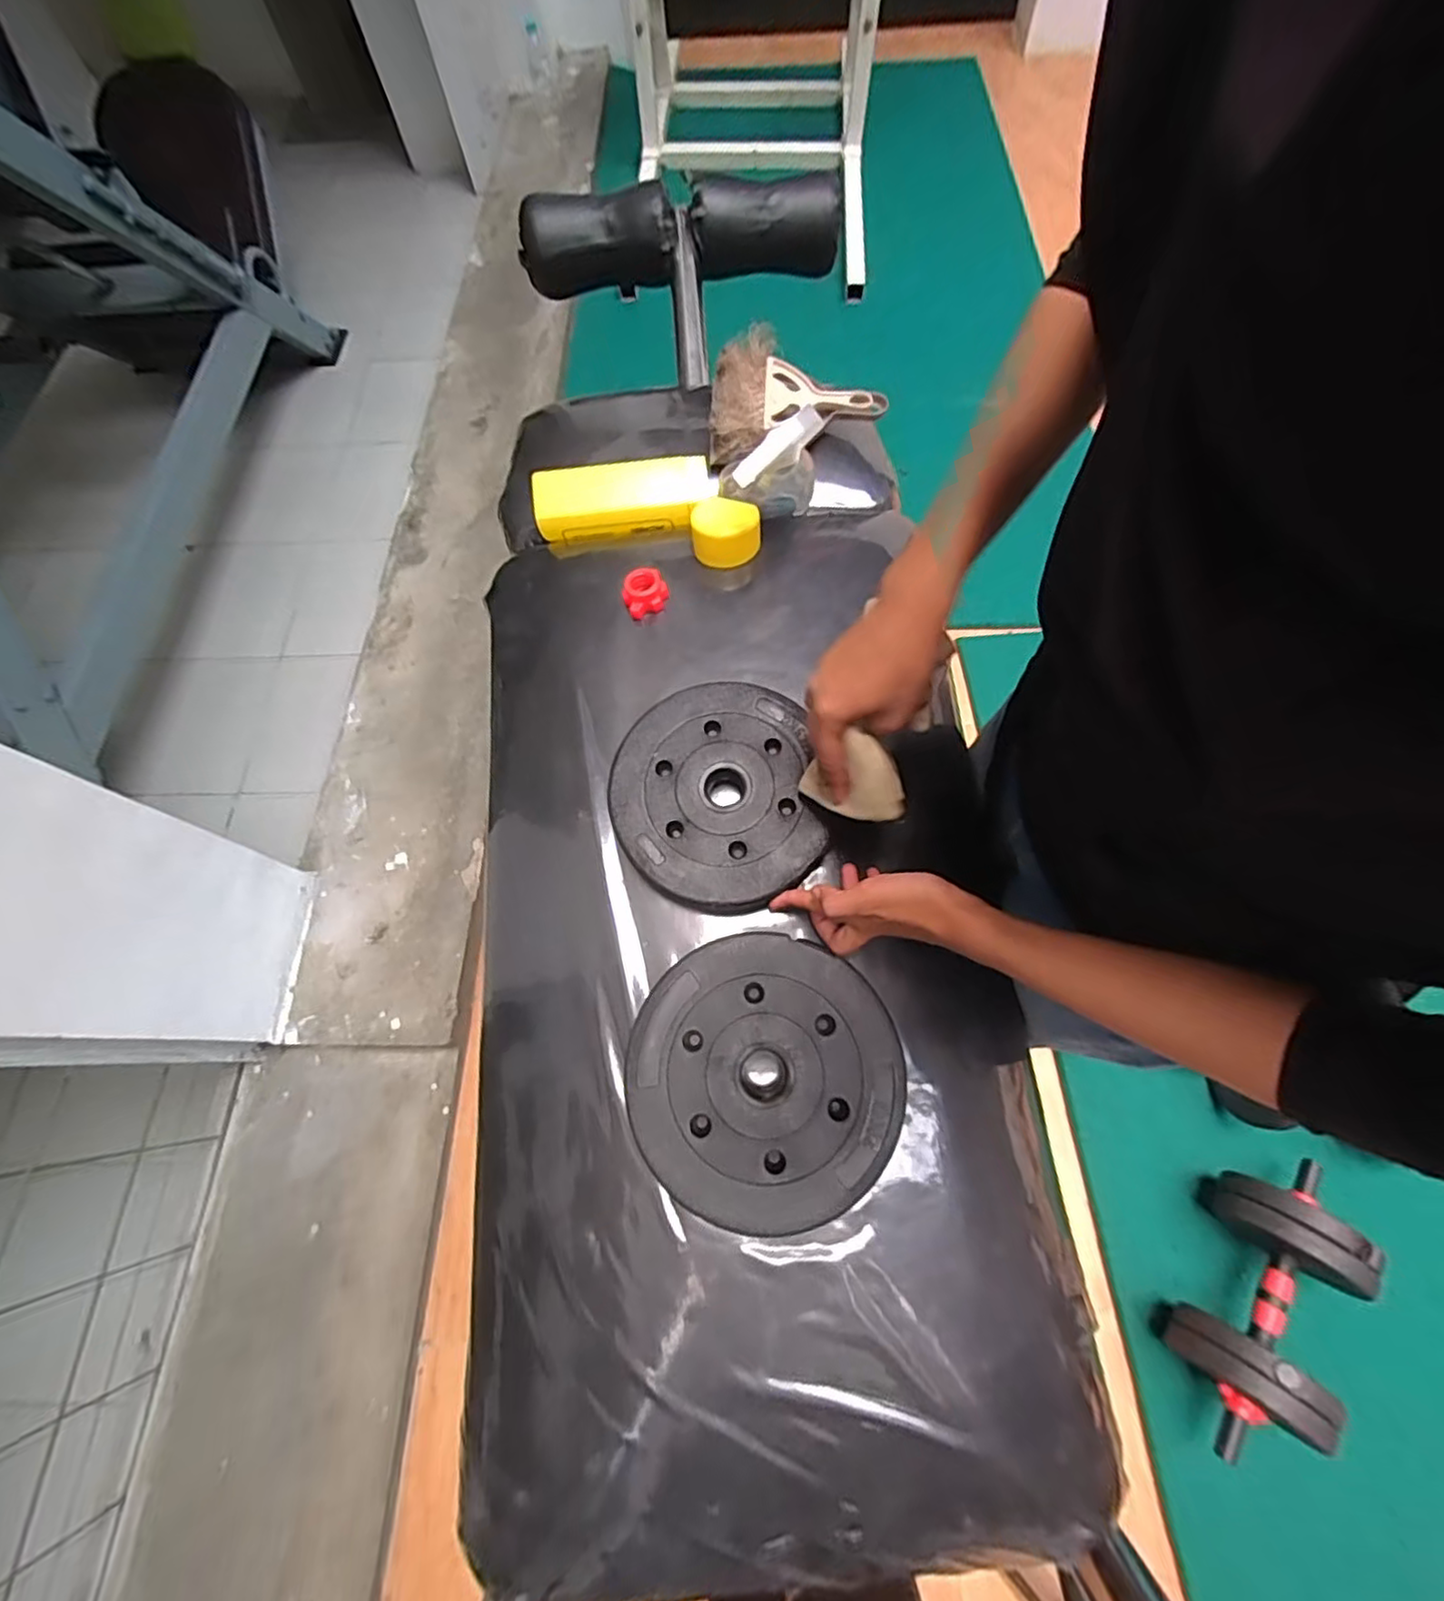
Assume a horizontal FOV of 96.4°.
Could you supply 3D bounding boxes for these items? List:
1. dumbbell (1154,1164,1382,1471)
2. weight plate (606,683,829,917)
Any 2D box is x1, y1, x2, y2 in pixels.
[{"bbox_3d":[0.727,0.688,0.867,0.167,0.163,0.340,26,70,12],"label":"dumbbell"},{"bbox_3d":[-0.007,-0.005,0.514,0.157,0.032,0.180,-8,67,-6],"label":"weight plate"}]

